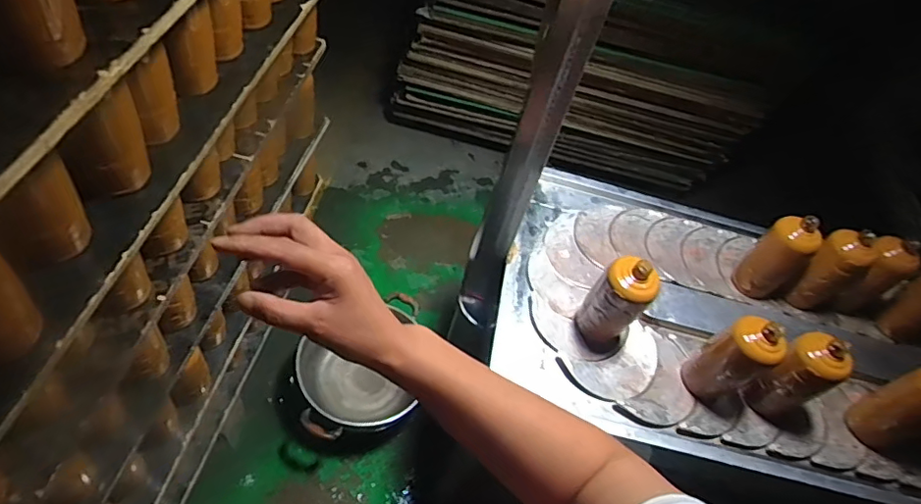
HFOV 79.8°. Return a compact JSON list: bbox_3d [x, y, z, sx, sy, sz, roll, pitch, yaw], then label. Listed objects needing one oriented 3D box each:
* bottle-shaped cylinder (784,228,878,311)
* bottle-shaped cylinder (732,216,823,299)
[{"bbox_3d":[0.700,0.037,1.039,0.094,0.189,0.080,-34,60,-22],"label":"bottle-shaped cylinder"},{"bbox_3d":[0.595,0.014,1.035,0.088,0.190,0.068,-10,54,-7],"label":"bottle-shaped cylinder"}]

